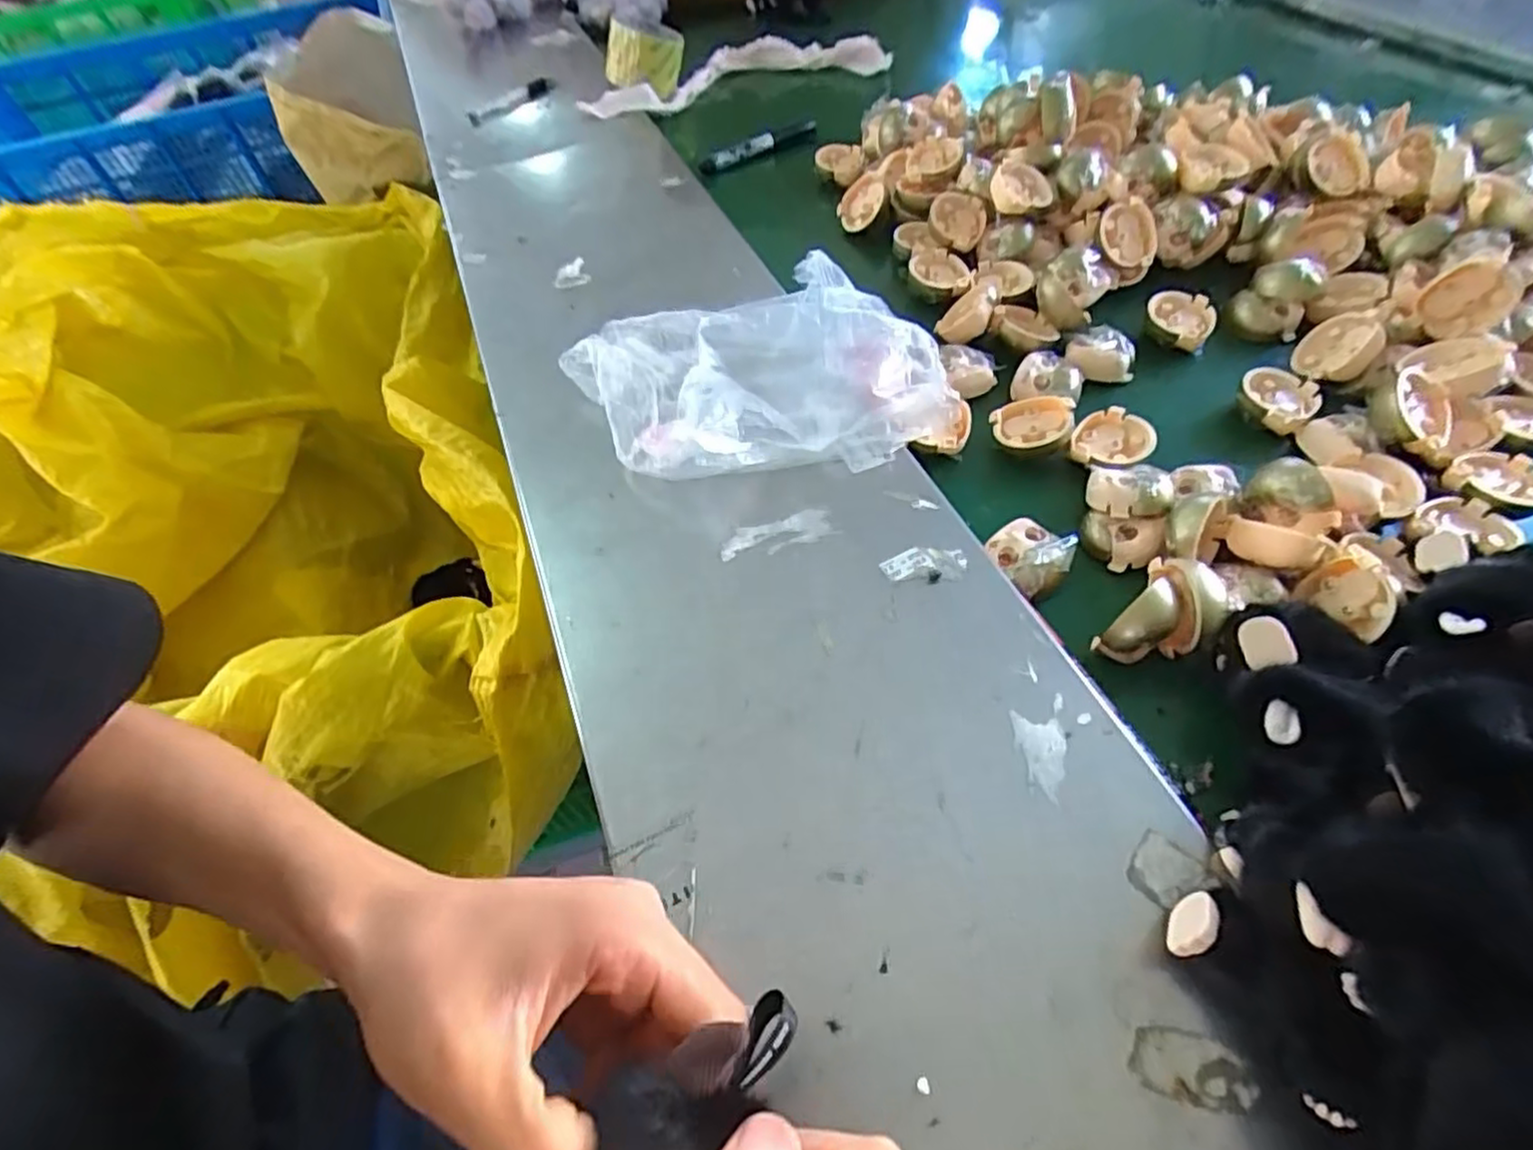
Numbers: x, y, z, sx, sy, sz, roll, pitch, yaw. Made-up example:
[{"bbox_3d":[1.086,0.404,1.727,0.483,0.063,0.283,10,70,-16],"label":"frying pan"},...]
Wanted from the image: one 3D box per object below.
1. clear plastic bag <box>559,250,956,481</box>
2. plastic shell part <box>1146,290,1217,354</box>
[{"bbox_3d":[-0.008,-0.135,0.468,0.240,0.057,0.157,-12,54,-3],"label":"clear plastic bag"},{"bbox_3d":[0.308,-0.188,0.529,0.047,0.025,0.049,22,58,20],"label":"plastic shell part"}]

